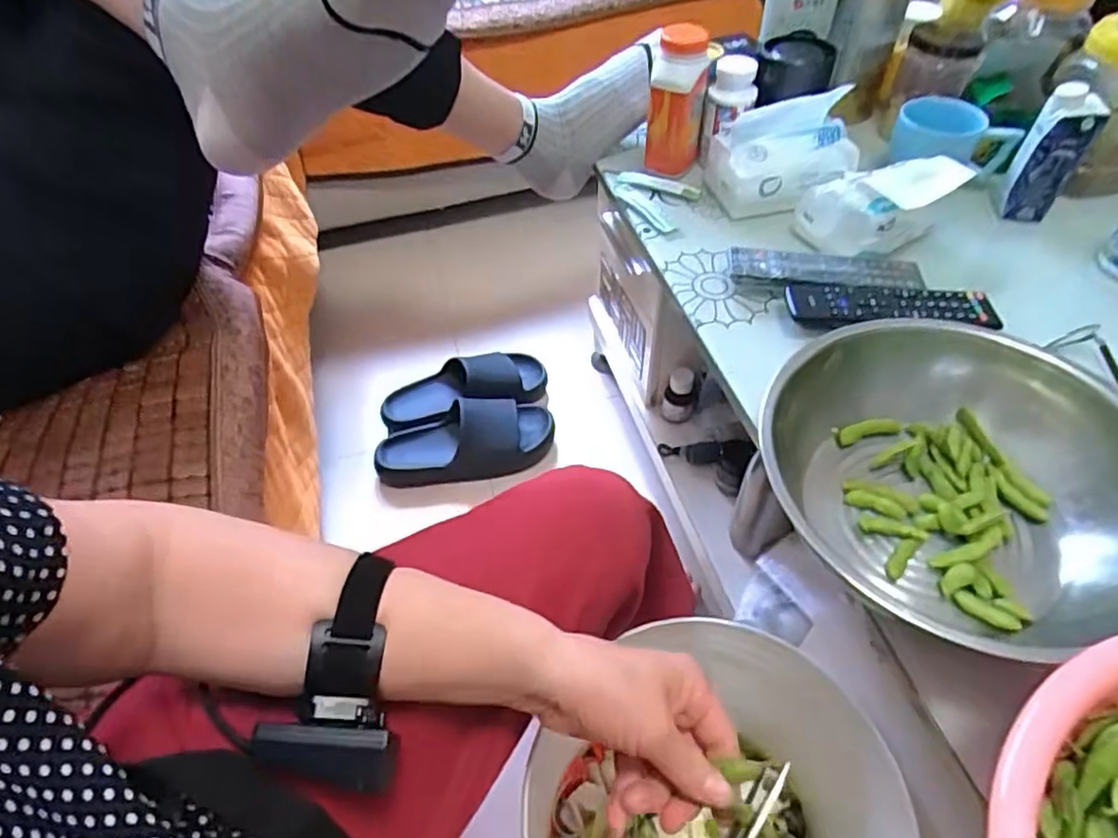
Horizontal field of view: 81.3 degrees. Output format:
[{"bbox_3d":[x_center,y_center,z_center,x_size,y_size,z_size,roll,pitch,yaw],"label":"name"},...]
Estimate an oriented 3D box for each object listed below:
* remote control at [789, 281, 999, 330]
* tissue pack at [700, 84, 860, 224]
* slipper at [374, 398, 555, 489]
[{"bbox_3d":[0.325,-0.109,0.628,0.202,0.020,0.047,4,50,5],"label":"remote control"},{"bbox_3d":[0.254,-0.298,0.741,0.162,0.114,0.083,7,51,8],"label":"tissue pack"},{"bbox_3d":[-0.149,0.042,1.048,0.285,0.076,0.110,-10,51,-6],"label":"slipper"}]

